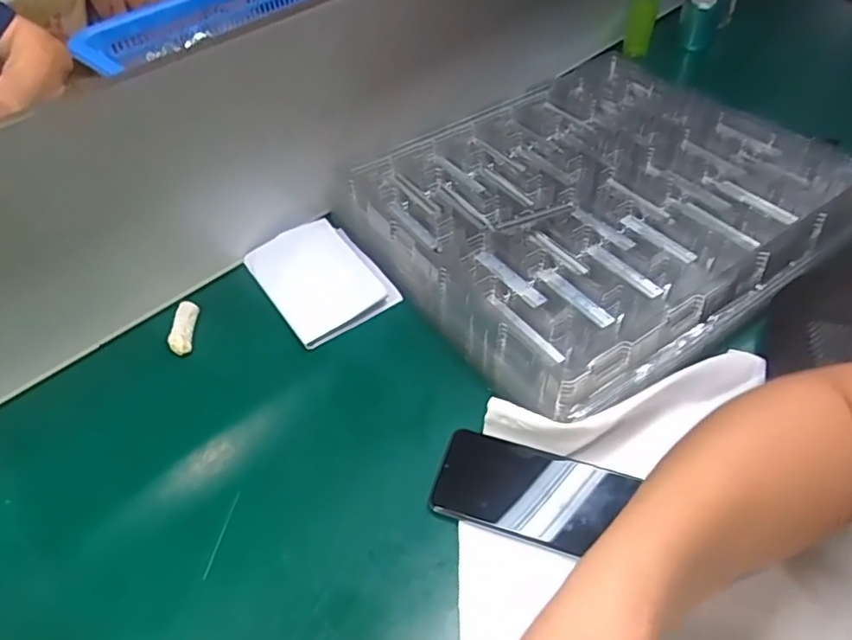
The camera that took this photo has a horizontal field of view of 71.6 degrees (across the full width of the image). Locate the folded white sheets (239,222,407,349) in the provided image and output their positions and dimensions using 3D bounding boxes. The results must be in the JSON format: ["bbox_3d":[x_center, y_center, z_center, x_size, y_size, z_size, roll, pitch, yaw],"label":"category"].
[{"bbox_3d":[-0.109,-0.047,0.612,0.107,0.026,0.154,-29,52,-19],"label":"folded white sheets"}]

